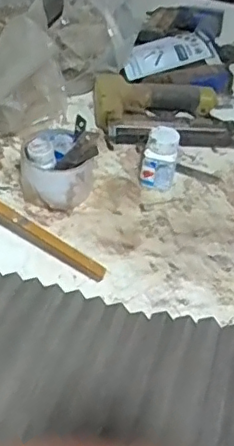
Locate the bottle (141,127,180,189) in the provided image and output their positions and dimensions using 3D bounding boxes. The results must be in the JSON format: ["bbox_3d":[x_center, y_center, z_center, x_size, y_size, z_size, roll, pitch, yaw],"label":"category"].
[{"bbox_3d":[0.052,-0.076,0.686,0.039,0.079,0.032,13,43,6],"label":"bottle"}]

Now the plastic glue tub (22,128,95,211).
[{"bbox_3d":[-0.067,-0.066,0.672,0.079,0.055,0.084,4,43,-4],"label":"plastic glue tub"}]

